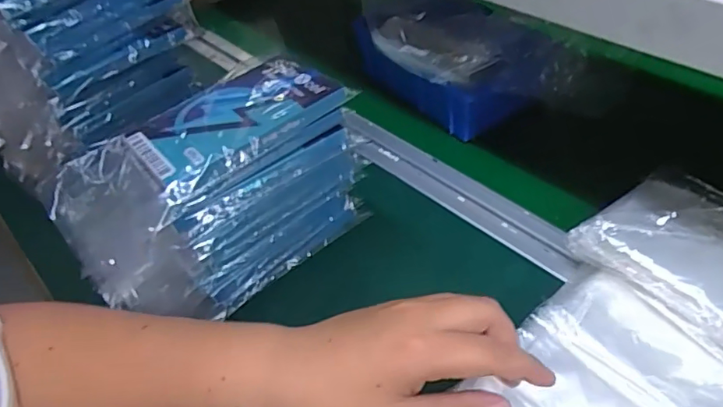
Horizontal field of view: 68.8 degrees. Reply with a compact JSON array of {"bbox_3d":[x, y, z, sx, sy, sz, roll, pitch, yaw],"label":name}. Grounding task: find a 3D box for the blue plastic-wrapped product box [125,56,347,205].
[{"bbox_3d":[-0.086,-0.057,0.361,0.132,0.020,0.074,-32,51,-22],"label":"blue plastic-wrapped product box"}]

